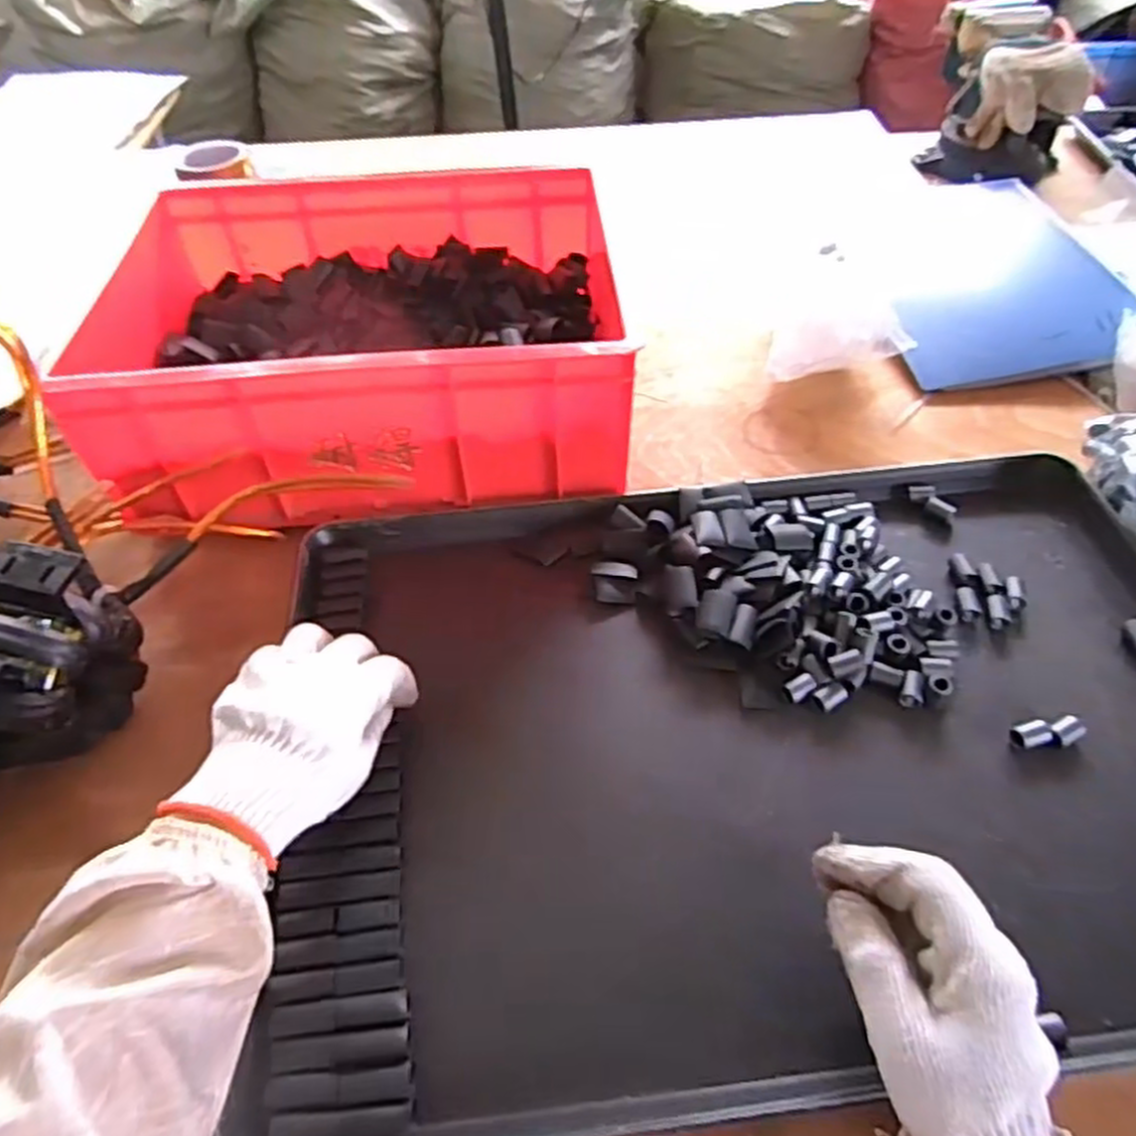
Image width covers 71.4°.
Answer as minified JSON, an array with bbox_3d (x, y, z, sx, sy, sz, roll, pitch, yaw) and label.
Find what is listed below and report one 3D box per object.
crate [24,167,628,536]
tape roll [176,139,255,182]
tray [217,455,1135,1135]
[{"bbox_3d":[-0.156,-0.184,0.655,0.387,0.143,0.320,-4,50,-2],"label":"crate"},{"bbox_3d":[-0.438,-0.503,0.978,0.086,0.028,0.086,-1,50,1],"label":"tape roll"},{"bbox_3d":[0.129,0.094,0.498,0.580,0.040,0.392,-6,50,-3],"label":"tray"}]

